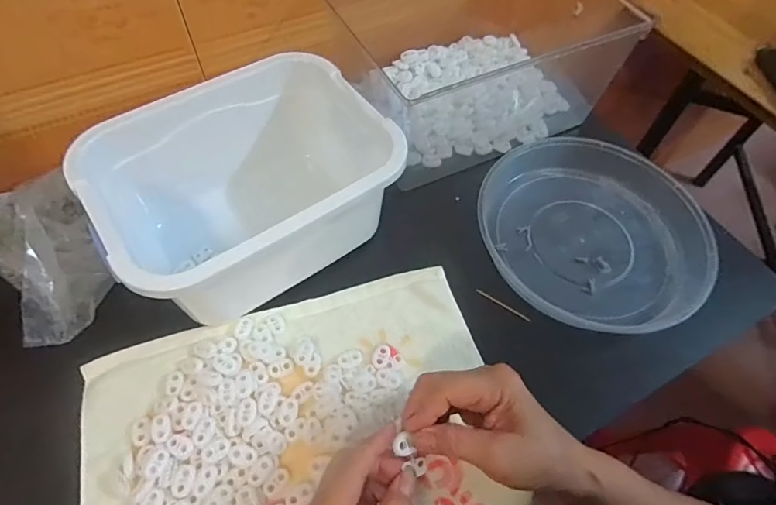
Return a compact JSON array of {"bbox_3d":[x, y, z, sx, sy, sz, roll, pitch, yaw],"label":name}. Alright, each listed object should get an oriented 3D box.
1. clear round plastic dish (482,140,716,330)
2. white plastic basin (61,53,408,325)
[{"bbox_3d":[0.214,-0.026,0.487,0.226,0.040,0.209,1,58,-2],"label":"clear round plastic dish"},{"bbox_3d":[-0.131,-0.058,0.442,0.241,0.130,0.179,-29,64,-19],"label":"white plastic basin"}]

